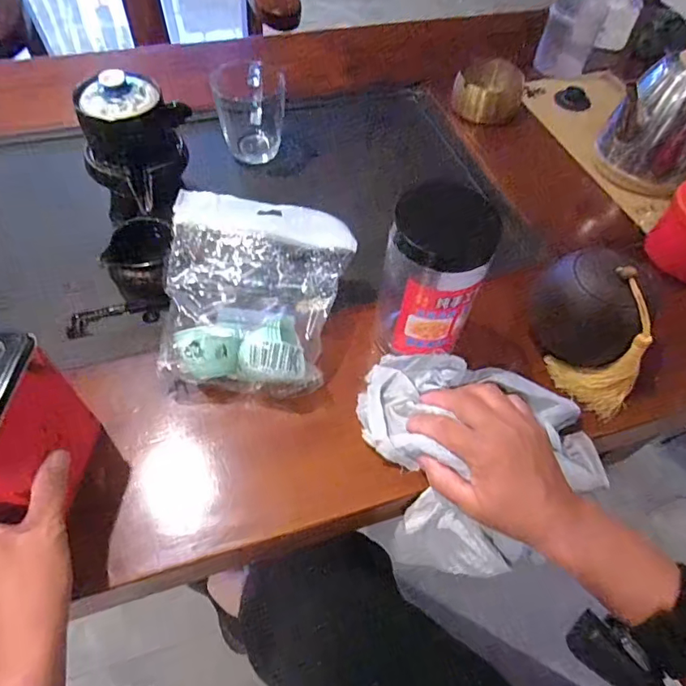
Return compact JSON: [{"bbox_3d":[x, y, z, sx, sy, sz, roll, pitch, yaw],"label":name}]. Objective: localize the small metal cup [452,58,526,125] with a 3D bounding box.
[{"bbox_3d":[0.218,-0.374,0.734,0.099,0.062,0.074,18,56,9],"label":"small metal cup"}]

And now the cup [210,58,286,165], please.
[{"bbox_3d":[-0.121,-0.305,0.655,0.087,0.094,0.085,2,55,-2],"label":"cup"}]

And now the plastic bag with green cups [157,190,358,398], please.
[{"bbox_3d":[-0.082,-0.039,0.473,0.163,0.091,0.176,4,55,-1],"label":"plastic bag with green cups"}]

